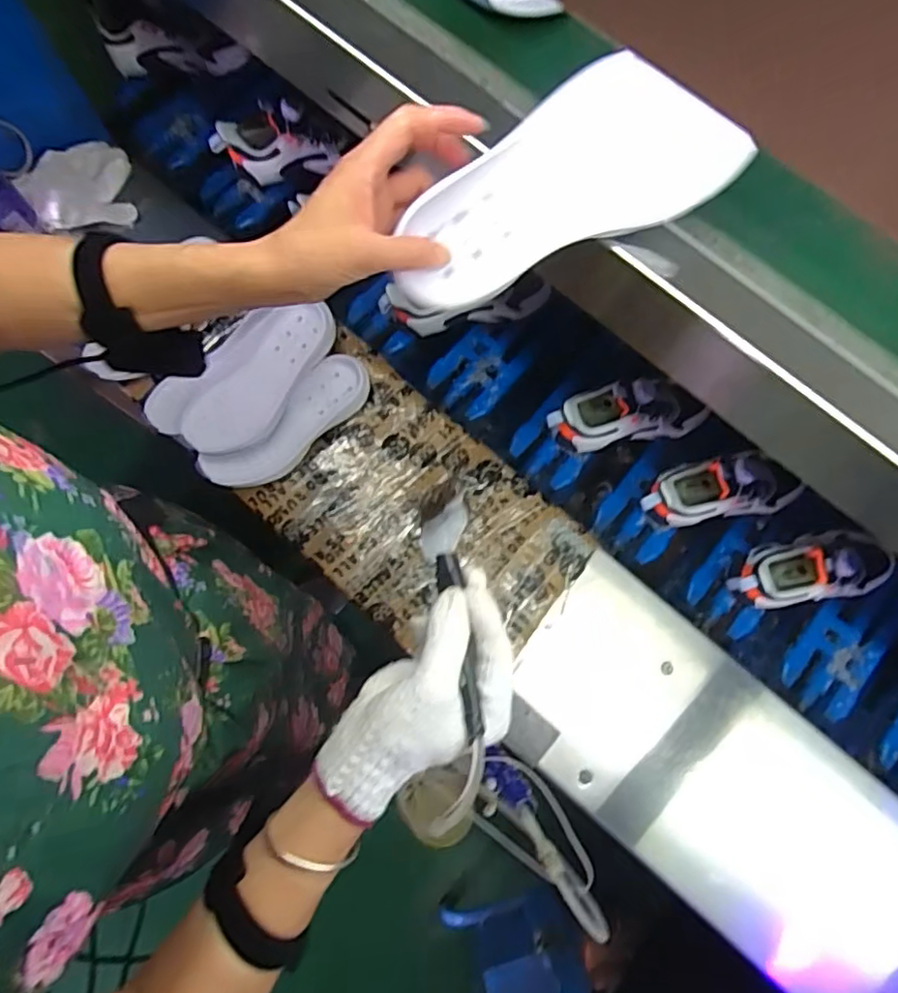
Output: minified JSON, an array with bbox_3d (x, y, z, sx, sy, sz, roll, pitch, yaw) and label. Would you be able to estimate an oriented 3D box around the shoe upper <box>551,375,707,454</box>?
[{"bbox_3d":[0.217,-0.099,0.746,0.203,0.094,0.073,-17,78,-6],"label":"shoe upper"}]

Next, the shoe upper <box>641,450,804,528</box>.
[{"bbox_3d":[0.319,-0.014,0.729,0.205,0.103,0.079,-4,76,-17],"label":"shoe upper"}]

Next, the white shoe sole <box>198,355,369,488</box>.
[{"bbox_3d":[-0.187,-0.083,0.737,0.218,0.028,0.072,-39,101,-9],"label":"white shoe sole"}]

